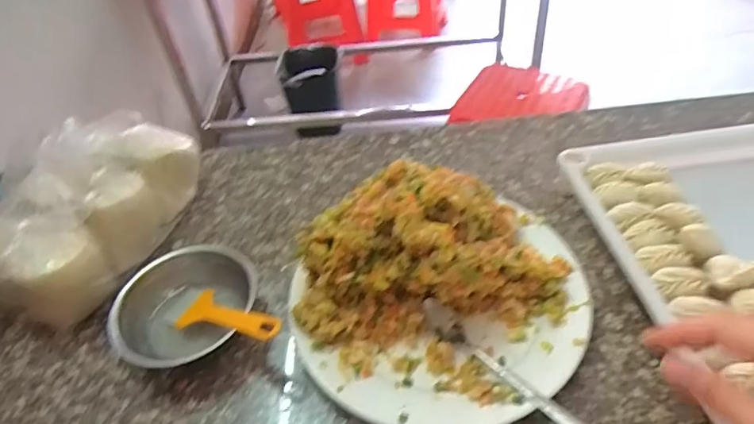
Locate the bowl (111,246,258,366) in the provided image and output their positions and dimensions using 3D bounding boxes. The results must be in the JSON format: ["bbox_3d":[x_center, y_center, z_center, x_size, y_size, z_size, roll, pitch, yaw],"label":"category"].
[{"bbox_3d":[-0.165,0.087,0.438,0.118,0.056,0.100,-4,44,3],"label":"bowl"}]

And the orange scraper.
[{"bbox_3d":[-0.124,0.087,0.422,0.112,0.013,0.037,3,42,35],"label":"orange scraper"}]

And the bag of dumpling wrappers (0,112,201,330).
[{"bbox_3d":[-0.282,-0.009,0.504,0.105,0.121,0.214,12,47,18],"label":"bag of dumpling wrappers"}]

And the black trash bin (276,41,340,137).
[{"bbox_3d":[-0.229,-0.441,1.845,0.206,0.280,0.235,-10,44,-4],"label":"black trash bin"}]

